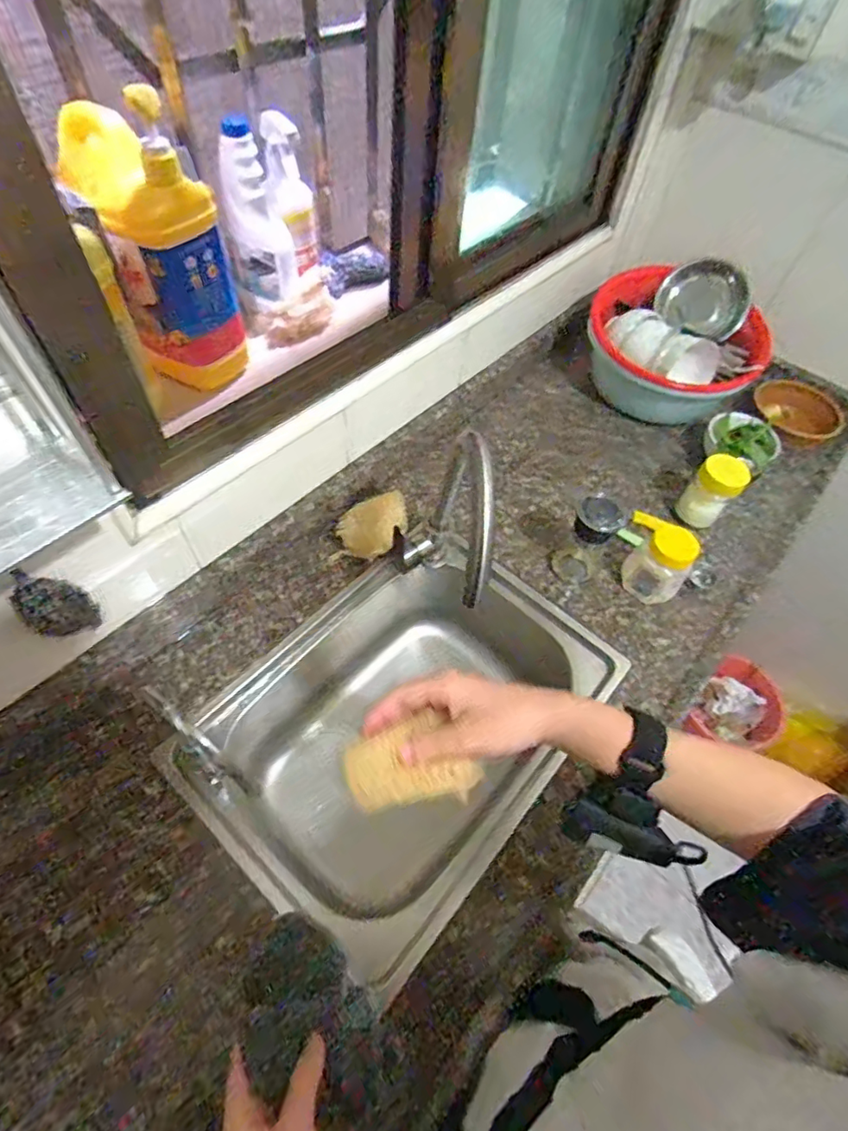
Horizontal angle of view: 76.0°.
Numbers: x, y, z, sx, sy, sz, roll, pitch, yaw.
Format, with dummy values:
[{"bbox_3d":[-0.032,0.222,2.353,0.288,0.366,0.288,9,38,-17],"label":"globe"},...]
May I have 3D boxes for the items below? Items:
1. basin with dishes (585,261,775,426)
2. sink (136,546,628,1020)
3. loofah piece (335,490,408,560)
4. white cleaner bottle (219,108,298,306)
[{"bbox_3d":[0.446,-0.394,0.979,0.288,0.173,0.294,2,56,-4],"label":"basin with dishes"},{"bbox_3d":[-0.021,0.208,0.718,0.356,0.184,0.478,37,61,18],"label":"sink"},{"bbox_3d":[-0.065,-0.051,0.744,0.096,0.065,0.057,-24,62,-20],"label":"loofah piece"},{"bbox_3d":[-0.212,-0.440,0.697,0.077,0.194,0.066,-10,58,-12],"label":"white cleaner bottle"}]

